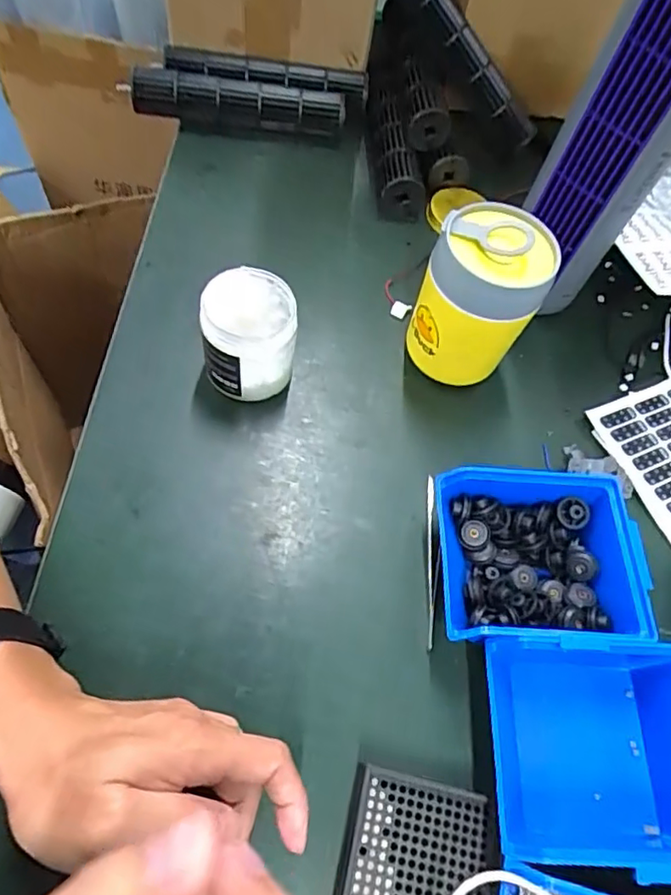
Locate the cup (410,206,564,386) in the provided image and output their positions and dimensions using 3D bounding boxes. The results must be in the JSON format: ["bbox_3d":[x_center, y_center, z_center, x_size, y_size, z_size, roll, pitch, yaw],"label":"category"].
[{"bbox_3d":[0.112,-0.118,0.469,0.089,0.139,0.088,16,61,1],"label":"cup"}]

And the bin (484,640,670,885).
[{"bbox_3d":[0.162,0.186,0.349,0.138,0.065,0.121,5,62,-5],"label":"bin"}]

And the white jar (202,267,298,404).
[{"bbox_3d":[-0.070,-0.088,0.460,0.074,0.088,0.075,1,62,-7],"label":"white jar"}]

